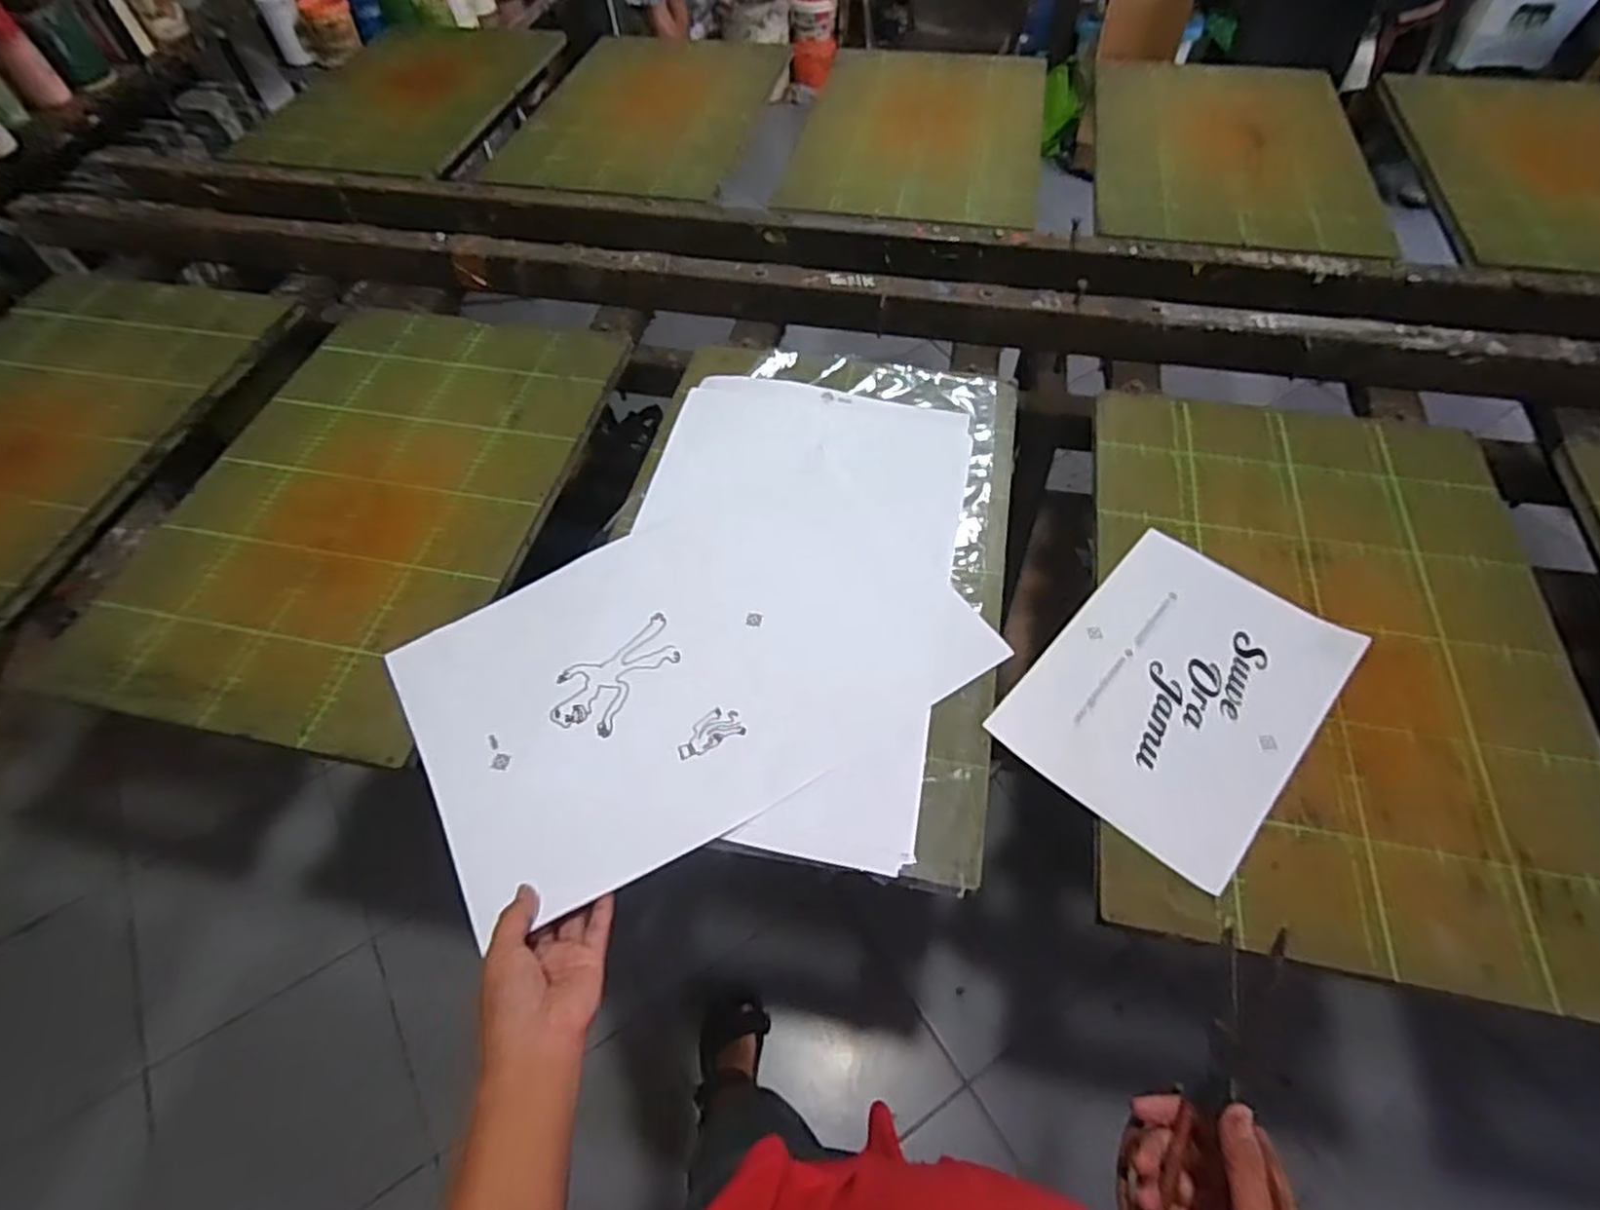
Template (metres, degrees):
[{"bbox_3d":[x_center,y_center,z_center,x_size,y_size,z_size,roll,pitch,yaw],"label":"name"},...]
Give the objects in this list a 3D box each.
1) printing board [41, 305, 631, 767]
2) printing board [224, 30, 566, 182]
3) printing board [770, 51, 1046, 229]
[{"bbox_3d":[-0.463,-0.136,0.803,0.392,0.021,0.575,12,58,11],"label":"printing board"},{"bbox_3d":[-0.742,-0.938,1.353,0.446,0.036,0.603,13,58,11],"label":"printing board"},{"bbox_3d":[0.203,-0.787,1.215,0.381,0.014,0.575,9,58,8],"label":"printing board"}]

